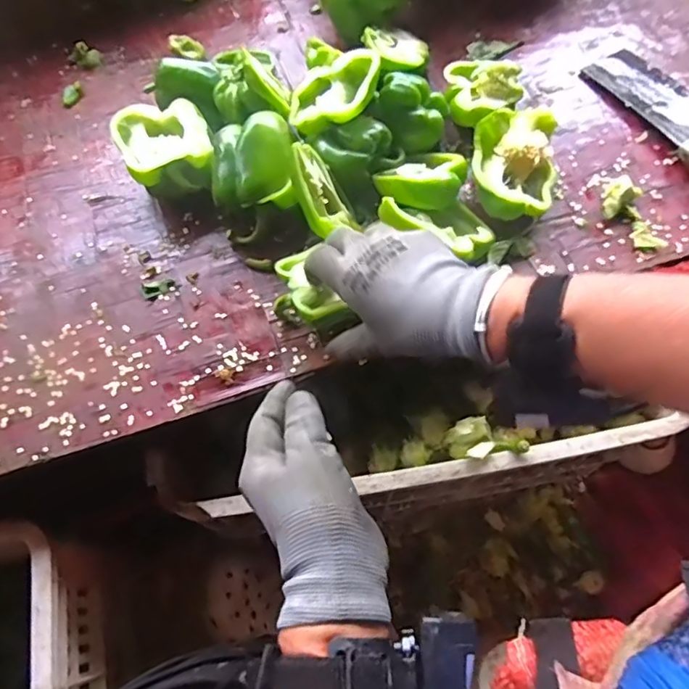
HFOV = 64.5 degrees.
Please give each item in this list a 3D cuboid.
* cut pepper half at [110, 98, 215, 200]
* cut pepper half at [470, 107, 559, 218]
[{"bbox_3d":[-0.166,-0.183,0.525,0.084,0.056,0.099,-26,67,-10],"label":"cut pepper half"},{"bbox_3d":[0.156,-0.159,0.504,0.078,0.060,0.094,8,65,5],"label":"cut pepper half"}]

